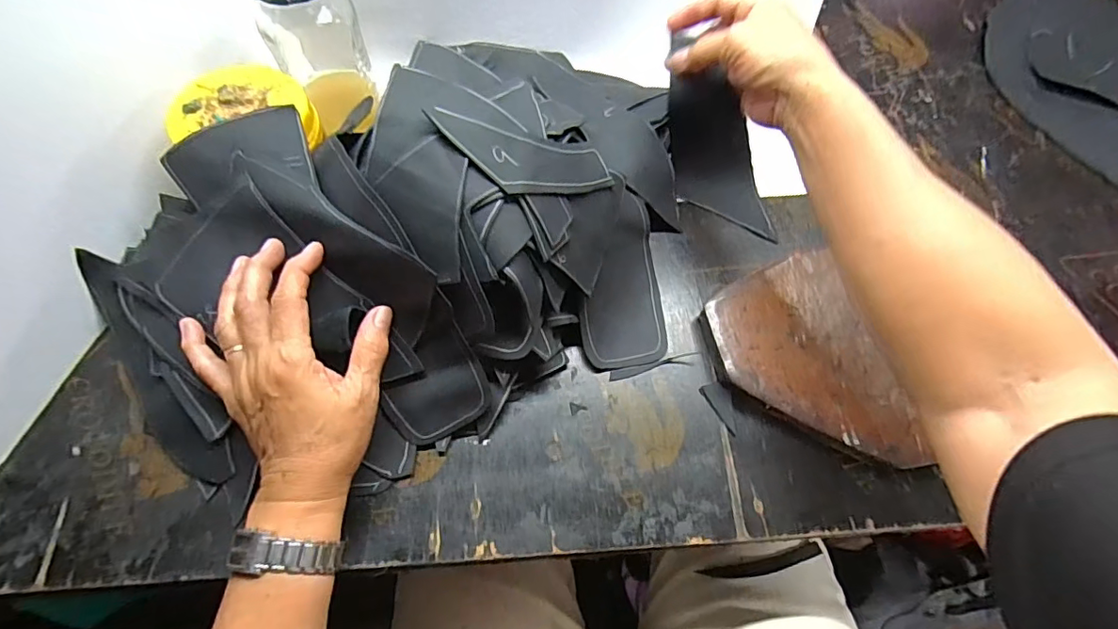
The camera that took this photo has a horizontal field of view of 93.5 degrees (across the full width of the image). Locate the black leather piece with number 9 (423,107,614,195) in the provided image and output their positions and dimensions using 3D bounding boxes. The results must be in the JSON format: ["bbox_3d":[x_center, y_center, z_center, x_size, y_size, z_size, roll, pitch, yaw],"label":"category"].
[{"bbox_3d":[-0.016,-0.099,0.344,0.132,0.013,0.044,5,60,-35],"label":"black leather piece with number 9"}]

